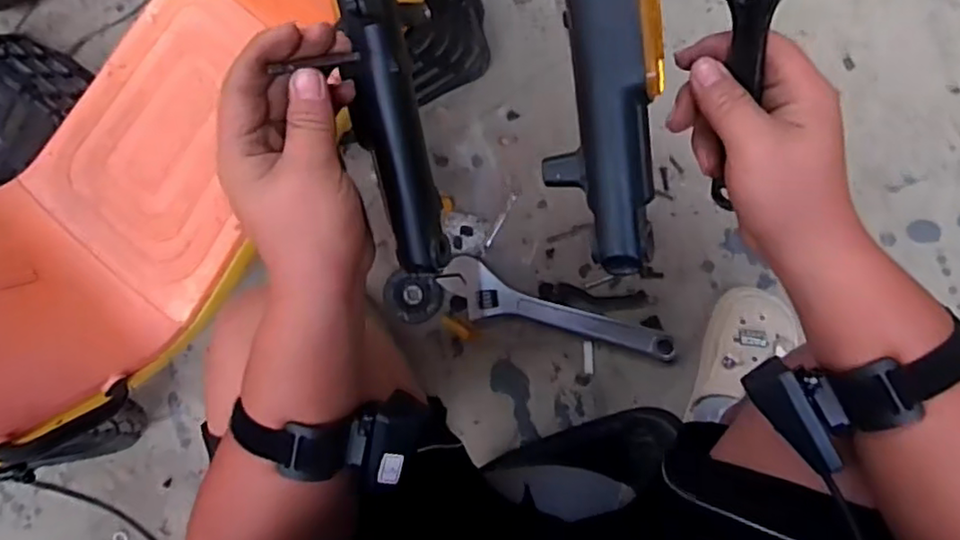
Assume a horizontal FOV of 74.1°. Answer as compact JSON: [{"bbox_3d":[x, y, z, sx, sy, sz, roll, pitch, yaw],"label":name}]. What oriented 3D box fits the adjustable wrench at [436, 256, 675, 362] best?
[{"bbox_3d":[0.109,0.059,0.919,0.340,0.029,0.075,16,91,7],"label":"adjustable wrench"}]

